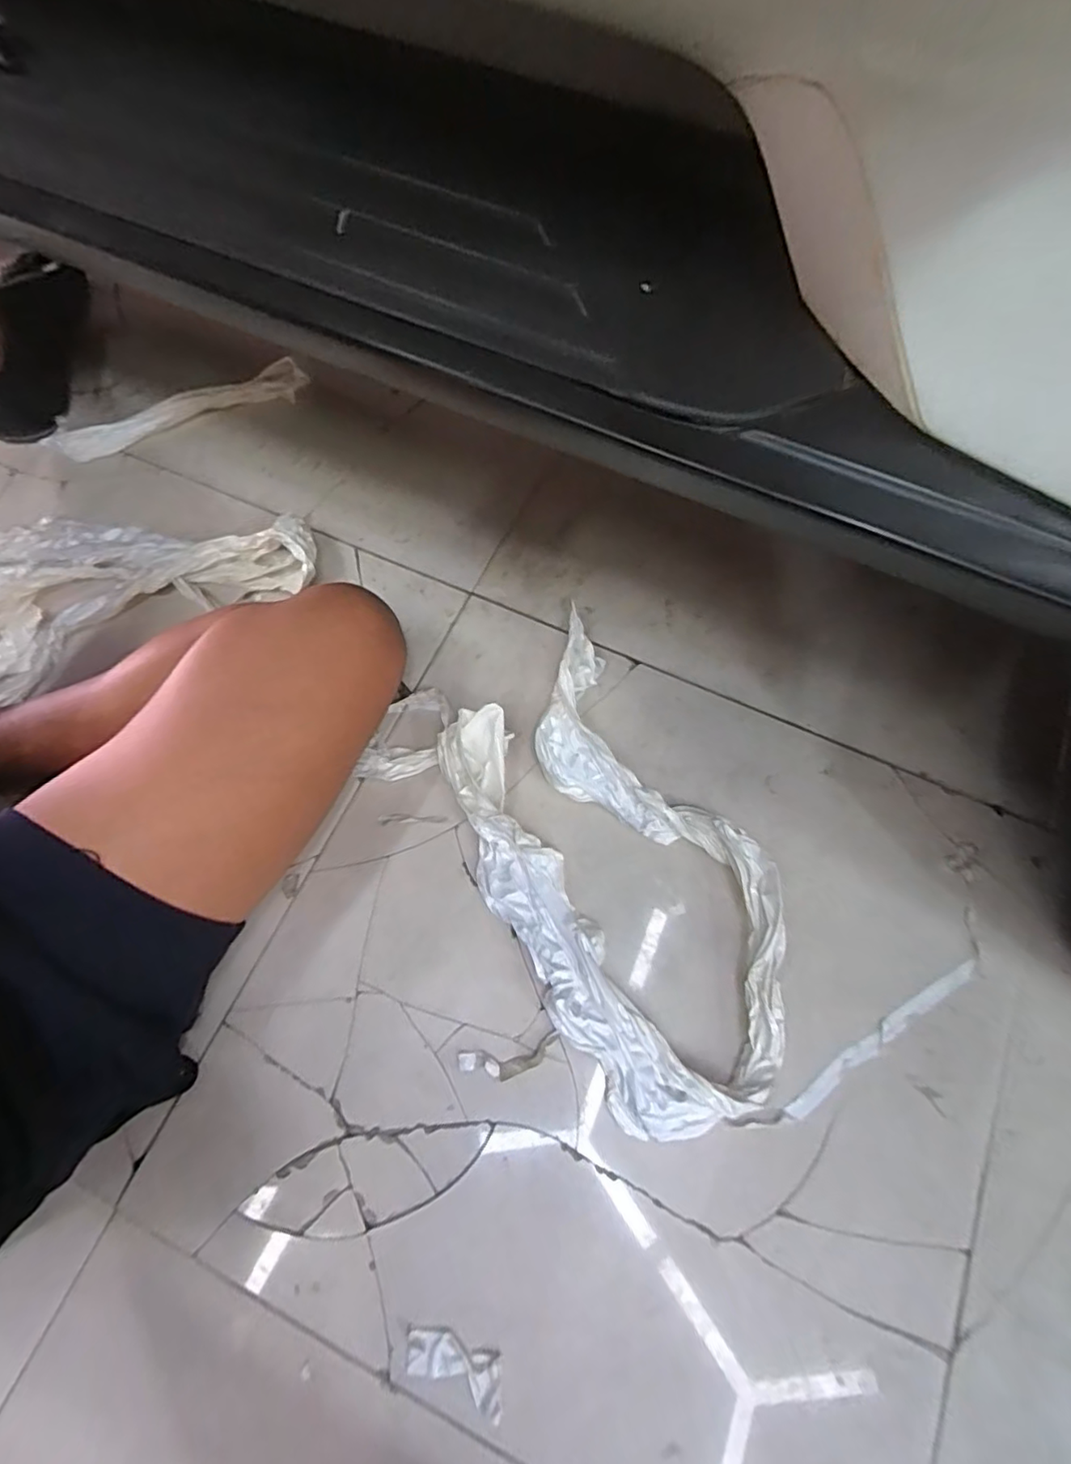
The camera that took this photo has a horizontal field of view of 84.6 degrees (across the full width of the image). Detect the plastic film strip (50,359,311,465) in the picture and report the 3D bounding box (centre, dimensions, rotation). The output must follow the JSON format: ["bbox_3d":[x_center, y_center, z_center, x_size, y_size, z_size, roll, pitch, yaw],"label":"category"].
[{"bbox_3d":[-0.438,-0.388,0.717,0.314,0.026,0.046,-18,71,-5],"label":"plastic film strip"}]

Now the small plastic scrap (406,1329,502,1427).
[{"bbox_3d":[-0.057,0.456,0.422,0.075,0.012,0.033,20,72,8],"label":"small plastic scrap"}]

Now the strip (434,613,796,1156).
[{"bbox_3d":[0.074,0.119,0.526,0.225,0.048,0.406,-30,73,-9],"label":"strip"}]

